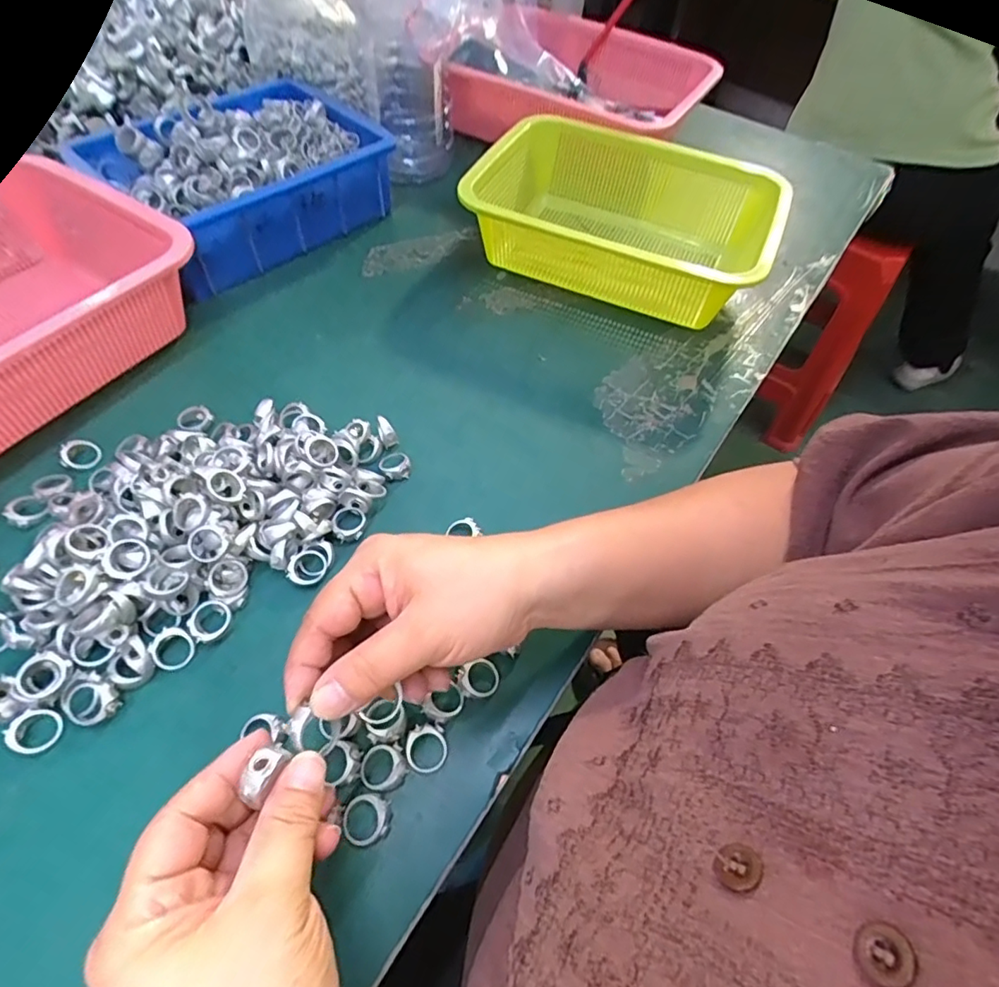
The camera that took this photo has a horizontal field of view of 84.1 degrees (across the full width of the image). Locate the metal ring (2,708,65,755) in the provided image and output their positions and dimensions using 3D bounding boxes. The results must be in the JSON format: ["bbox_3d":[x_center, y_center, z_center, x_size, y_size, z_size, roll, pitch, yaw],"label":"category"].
[{"bbox_3d":[-0.236,0.121,0.282,0.023,0.004,0.022,11,61,-20],"label":"metal ring"}]

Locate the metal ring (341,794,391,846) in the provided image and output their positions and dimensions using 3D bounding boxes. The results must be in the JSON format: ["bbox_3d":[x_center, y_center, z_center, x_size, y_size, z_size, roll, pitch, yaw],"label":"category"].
[{"bbox_3d":[-0.064,0.158,0.267,0.022,0.009,0.021,2,56,-3],"label":"metal ring"}]

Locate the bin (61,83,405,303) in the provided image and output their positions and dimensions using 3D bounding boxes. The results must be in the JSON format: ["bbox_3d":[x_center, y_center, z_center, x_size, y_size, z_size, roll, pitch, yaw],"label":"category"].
[{"bbox_3d":[-0.239,-0.300,0.526,0.221,0.089,0.175,-37,66,-25],"label":"bin"}]

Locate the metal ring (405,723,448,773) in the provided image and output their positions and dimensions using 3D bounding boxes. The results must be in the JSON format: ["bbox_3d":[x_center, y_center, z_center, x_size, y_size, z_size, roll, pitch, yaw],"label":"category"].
[{"bbox_3d":[-0.038,0.133,0.288,0.022,0.004,0.022,3,72,-10],"label":"metal ring"}]

